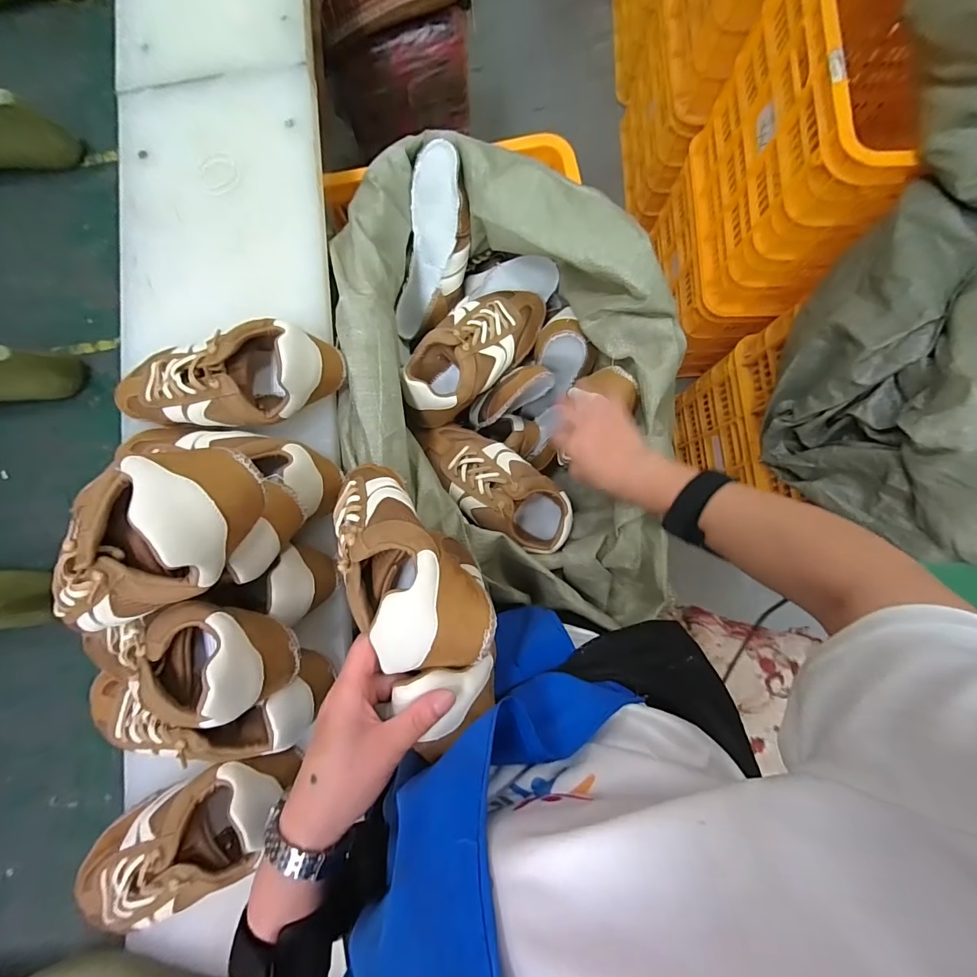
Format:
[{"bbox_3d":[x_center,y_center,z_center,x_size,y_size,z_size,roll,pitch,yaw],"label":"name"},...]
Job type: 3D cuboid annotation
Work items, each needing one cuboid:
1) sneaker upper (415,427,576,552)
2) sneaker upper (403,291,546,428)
[{"bbox_3d":[0.008,-0.003,0.597,0.223,0.081,0.099,35,87,4],"label":"sneaker upper"},{"bbox_3d":[-0.026,-0.192,0.589,0.117,0.087,0.245,41,87,4],"label":"sneaker upper"}]

